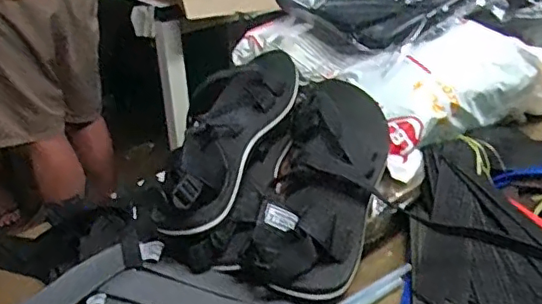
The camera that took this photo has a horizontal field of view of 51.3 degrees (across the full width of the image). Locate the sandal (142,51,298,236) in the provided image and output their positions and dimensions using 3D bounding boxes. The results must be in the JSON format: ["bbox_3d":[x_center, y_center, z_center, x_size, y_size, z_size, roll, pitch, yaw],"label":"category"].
[{"bbox_3d":[-0.049,-0.021,0.570,0.084,0.072,0.228,10,50,22],"label":"sandal"}]

